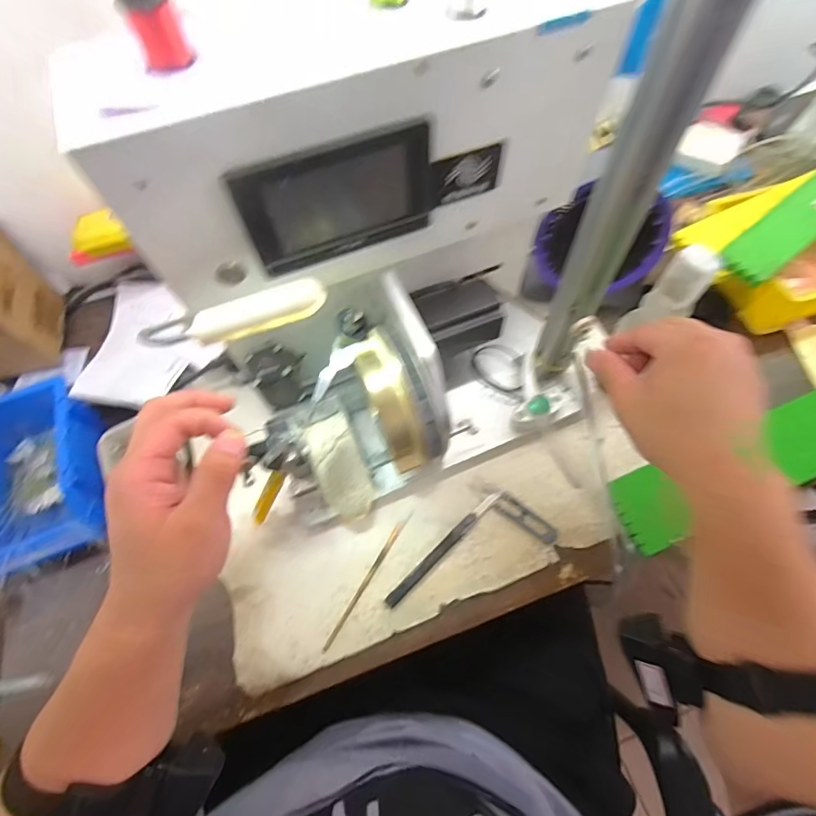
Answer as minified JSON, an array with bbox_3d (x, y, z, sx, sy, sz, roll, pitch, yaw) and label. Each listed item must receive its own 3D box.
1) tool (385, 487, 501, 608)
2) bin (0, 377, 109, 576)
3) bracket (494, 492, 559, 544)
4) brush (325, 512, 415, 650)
[{"bbox_3d":[0.040,0.142,0.453,0.164,0.006,0.011,-41,69,-16],"label":"tool"},{"bbox_3d":[-0.400,0.073,0.463,0.122,0.068,0.186,-18,65,-6],"label":"bin"},{"bbox_3d":[0.127,0.118,0.464,0.070,0.004,0.023,36,71,18],"label":"bracket"},{"bbox_3d":[-0.039,0.172,0.444,0.009,0.004,0.155,27,69,15],"label":"brush"}]

